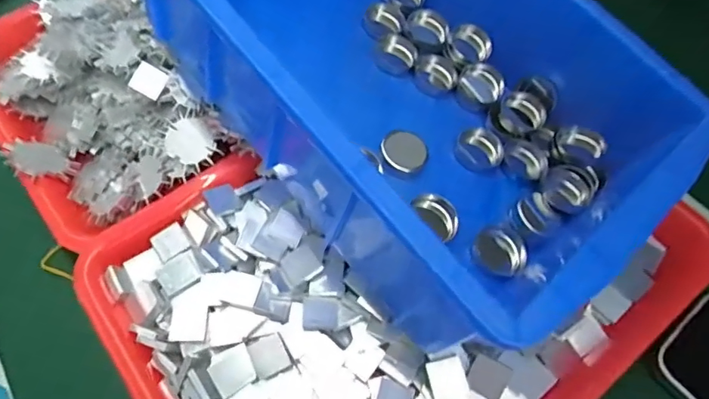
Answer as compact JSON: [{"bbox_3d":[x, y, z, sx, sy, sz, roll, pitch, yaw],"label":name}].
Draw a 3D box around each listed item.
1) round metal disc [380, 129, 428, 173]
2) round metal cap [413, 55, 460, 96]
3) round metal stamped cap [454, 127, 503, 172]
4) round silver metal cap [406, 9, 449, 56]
[{"bbox_3d":[0.030,-0.030,0.295,0.028,0.004,0.028,6,65,-12],"label":"round metal disc"},{"bbox_3d":[0.057,-0.086,0.335,0.029,0.006,0.035,18,68,-4],"label":"round metal cap"},{"bbox_3d":[0.079,-0.032,0.312,0.031,0.009,0.028,-26,63,-15],"label":"round metal stamped cap"},{"bbox_3d":[0.052,-0.120,0.345,0.029,0.013,0.033,11,59,6],"label":"round silver metal cap"}]

